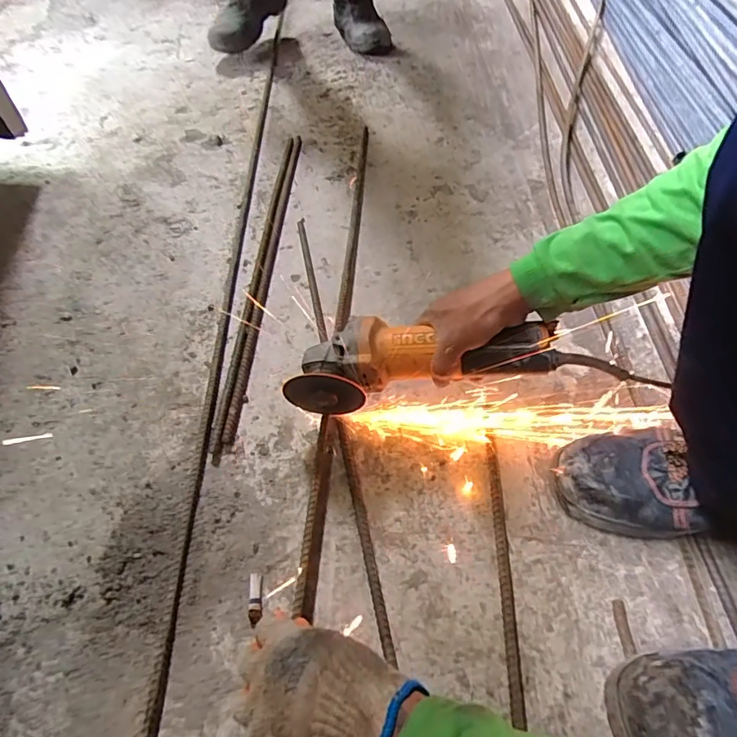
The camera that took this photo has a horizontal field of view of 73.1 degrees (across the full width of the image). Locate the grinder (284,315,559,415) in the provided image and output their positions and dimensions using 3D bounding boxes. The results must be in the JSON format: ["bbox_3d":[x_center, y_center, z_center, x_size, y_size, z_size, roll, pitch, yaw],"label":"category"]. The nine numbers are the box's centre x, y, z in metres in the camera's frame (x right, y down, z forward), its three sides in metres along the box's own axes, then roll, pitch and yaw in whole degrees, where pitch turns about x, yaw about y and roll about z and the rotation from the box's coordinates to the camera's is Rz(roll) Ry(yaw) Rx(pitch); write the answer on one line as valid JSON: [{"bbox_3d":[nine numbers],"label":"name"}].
[{"bbox_3d":[0.051,-0.010,0.535,0.275,0.075,0.067,-9,52,7],"label":"grinder"}]

